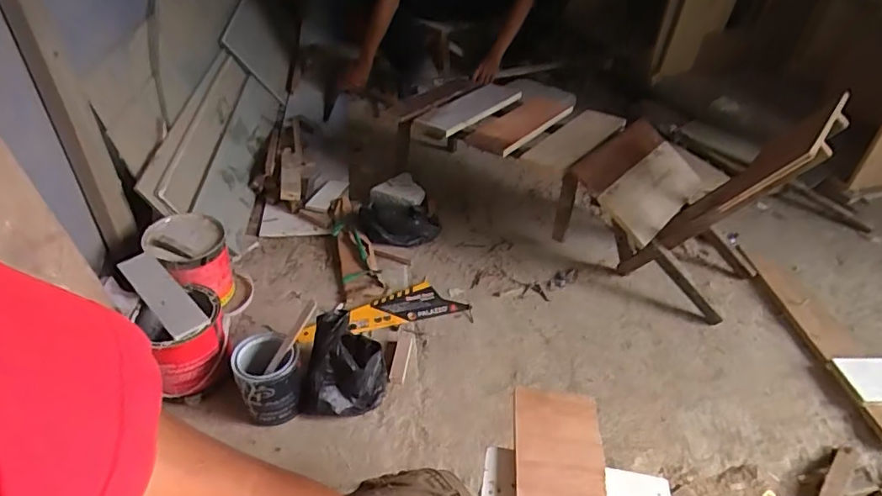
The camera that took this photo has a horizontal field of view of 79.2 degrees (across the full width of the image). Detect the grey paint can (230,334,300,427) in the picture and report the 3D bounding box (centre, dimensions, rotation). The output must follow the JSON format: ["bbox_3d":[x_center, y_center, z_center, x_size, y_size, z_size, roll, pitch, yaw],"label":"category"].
[{"bbox_3d":[-0.296,0.226,0.919,0.101,0.120,0.111,2,39,-1],"label":"grey paint can"}]

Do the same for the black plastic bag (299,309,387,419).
[{"bbox_3d":[-0.167,0.212,0.945,0.135,0.119,0.149,7,39,5],"label":"black plastic bag"}]

